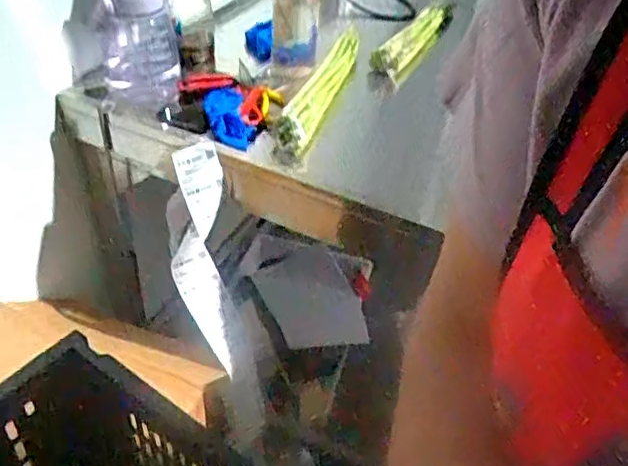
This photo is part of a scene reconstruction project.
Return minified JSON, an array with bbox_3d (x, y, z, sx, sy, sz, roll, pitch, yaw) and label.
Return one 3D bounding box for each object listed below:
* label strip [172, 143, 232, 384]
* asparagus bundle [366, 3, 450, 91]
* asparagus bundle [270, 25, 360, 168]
[{"bbox_3d":[-0.158,0.043,0.853,0.070,0.329,0.032,-4,16,-12],"label":"label strip"},{"bbox_3d":[0.192,-0.370,1.171,0.058,0.085,0.338,23,44,19],"label":"asparagus bundle"},{"bbox_3d":[0.014,-0.230,0.961,0.054,0.059,0.358,16,42,11],"label":"asparagus bundle"}]

